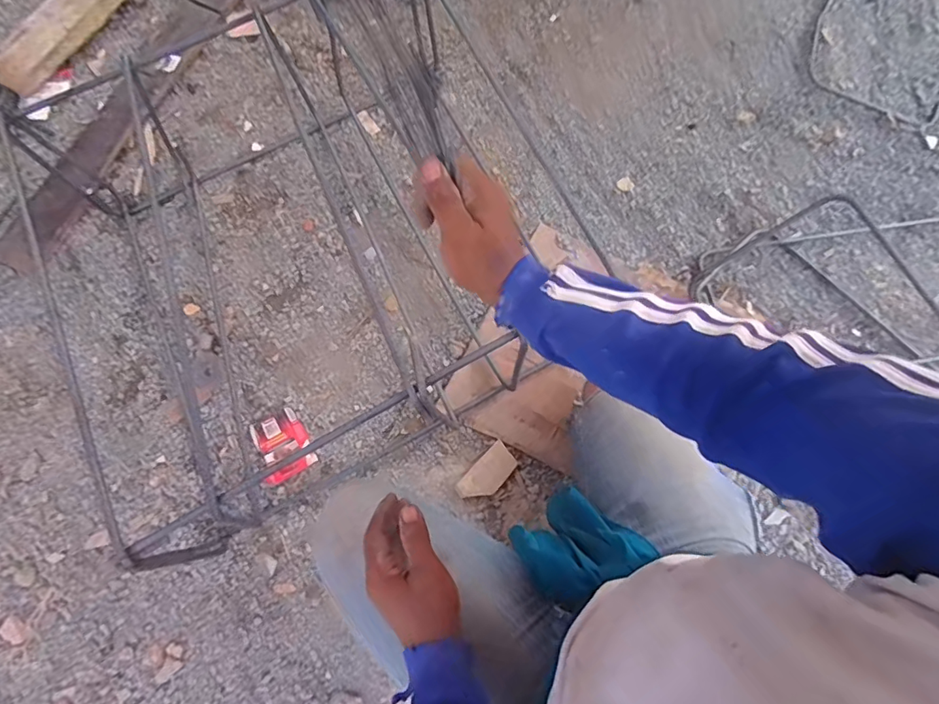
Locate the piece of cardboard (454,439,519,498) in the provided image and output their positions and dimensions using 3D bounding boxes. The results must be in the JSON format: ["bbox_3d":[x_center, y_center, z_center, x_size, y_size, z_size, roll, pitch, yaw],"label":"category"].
[{"bbox_3d":[0.031,0.206,0.856,0.056,0.012,0.108,42,81,10],"label":"piece of cardboard"}]

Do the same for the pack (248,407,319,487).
[{"bbox_3d":[-0.319,0.158,0.872,0.086,0.013,0.113,-28,77,-5],"label":"pack"}]

